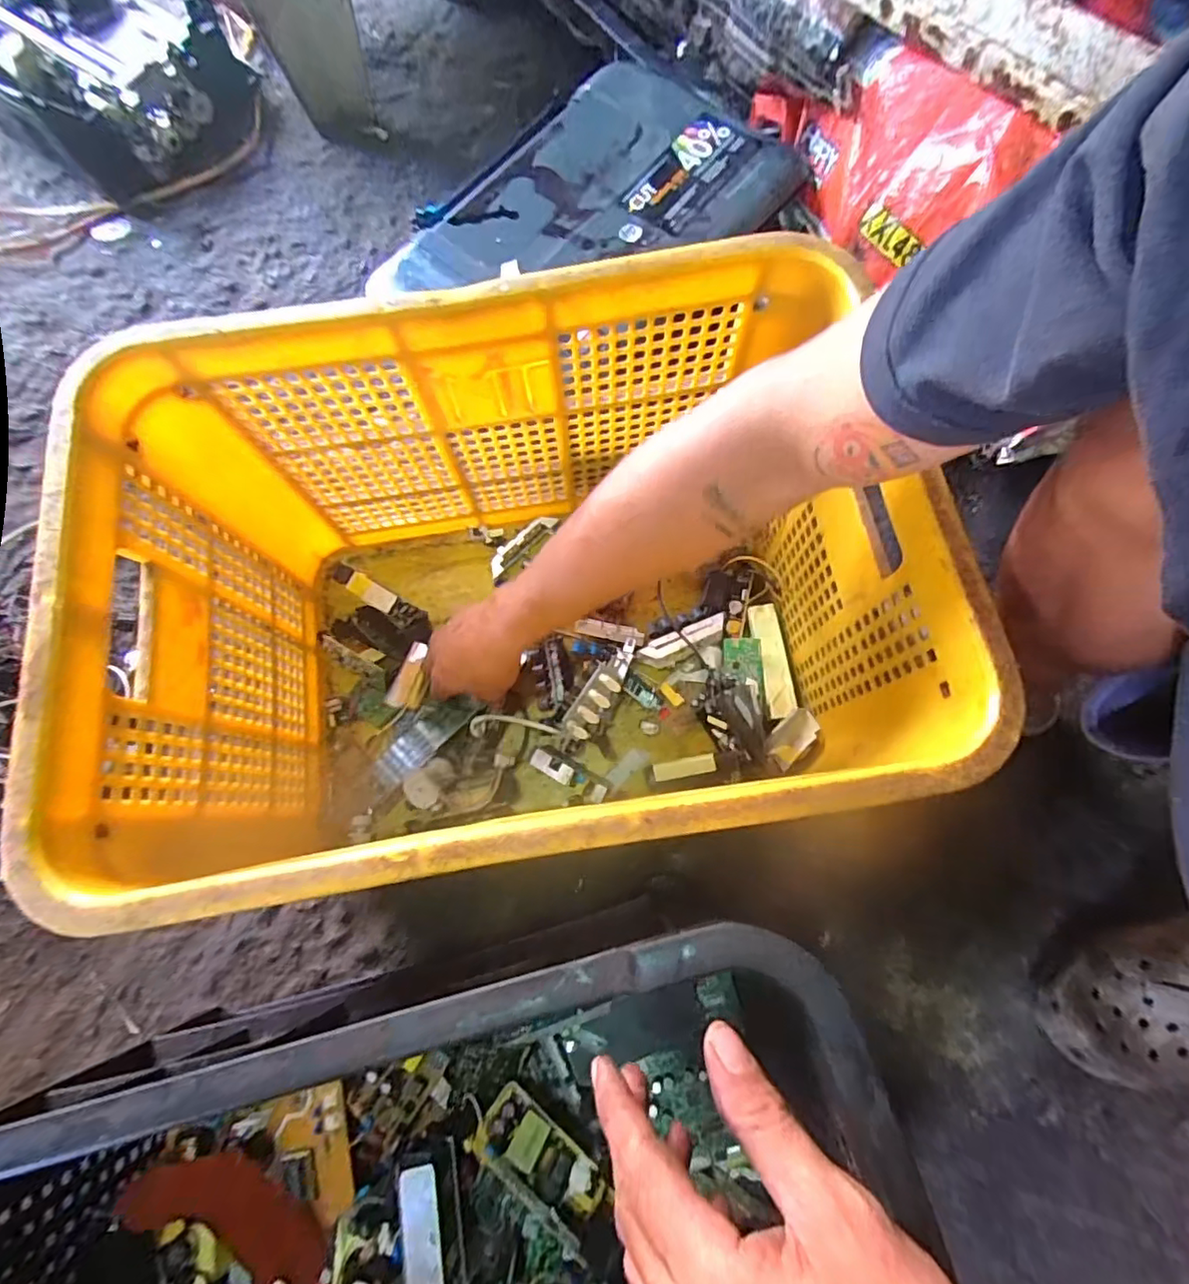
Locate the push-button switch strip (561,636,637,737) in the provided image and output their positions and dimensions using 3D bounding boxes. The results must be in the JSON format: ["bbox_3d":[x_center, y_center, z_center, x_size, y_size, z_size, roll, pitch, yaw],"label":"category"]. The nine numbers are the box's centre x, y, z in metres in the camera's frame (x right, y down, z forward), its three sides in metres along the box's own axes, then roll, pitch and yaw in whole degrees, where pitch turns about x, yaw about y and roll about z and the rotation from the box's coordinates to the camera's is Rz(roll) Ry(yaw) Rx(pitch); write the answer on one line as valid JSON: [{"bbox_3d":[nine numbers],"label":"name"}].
[{"bbox_3d":[0.010,0.043,0.556,0.032,0.033,0.113,34,76,9],"label":"push-button switch strip"}]

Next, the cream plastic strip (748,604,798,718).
[{"bbox_3d":[0.176,0.017,0.569,0.026,0.008,0.112,-12,77,13],"label":"cream plastic strip"}]

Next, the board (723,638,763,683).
[{"bbox_3d":[0.146,0.017,0.571,0.037,0.006,0.042,-1,96,15],"label":"board"}]

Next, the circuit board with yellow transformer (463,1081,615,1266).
[{"bbox_3d":[-0.036,0.337,0.374,0.088,0.032,0.038,36,35,17],"label":"circuit board with yellow transformer"}]

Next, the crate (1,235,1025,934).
[{"bbox_3d":[-0.055,-0.021,0.470,0.497,0.314,0.348,-9,74,-3],"label":"crate"}]

